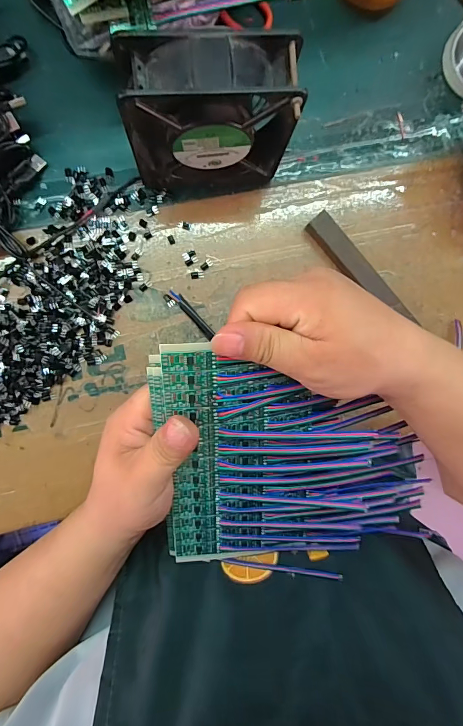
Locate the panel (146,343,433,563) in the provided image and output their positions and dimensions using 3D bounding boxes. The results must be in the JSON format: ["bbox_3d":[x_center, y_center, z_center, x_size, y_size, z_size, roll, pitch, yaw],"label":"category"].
[{"bbox_3d":[0.047,0.063,0.245,0.180,0.027,0.167,-8,110,-7],"label":"panel"}]

